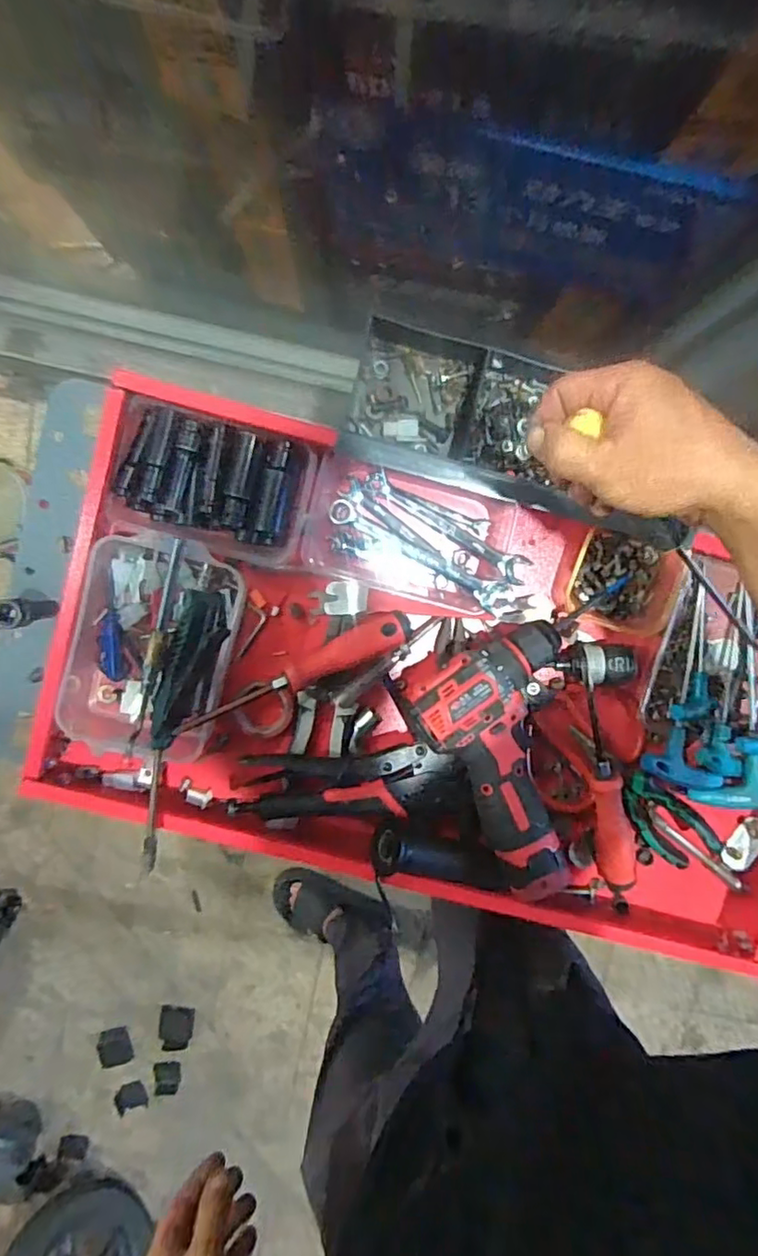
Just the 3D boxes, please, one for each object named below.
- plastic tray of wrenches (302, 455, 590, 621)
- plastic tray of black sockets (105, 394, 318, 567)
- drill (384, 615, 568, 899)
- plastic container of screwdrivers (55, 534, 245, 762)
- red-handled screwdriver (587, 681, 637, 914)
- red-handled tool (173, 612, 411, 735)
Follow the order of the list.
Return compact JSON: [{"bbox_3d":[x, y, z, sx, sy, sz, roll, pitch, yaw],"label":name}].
[{"bbox_3d":[0.056,-0.074,0.540,0.236,0.044,0.108,16,94,-4],"label":"plastic tray of wrenches"},{"bbox_3d":[-0.142,-0.123,0.526,0.162,0.043,0.105,16,94,-4],"label":"plastic tray of black sockets"},{"bbox_3d":[0.121,0.102,0.530,0.135,0.086,0.197,-30,96,1],"label":"drill"},{"bbox_3d":[-0.201,0.022,0.537,0.134,0.059,0.204,14,95,-3],"label":"plastic container of screwdrivers"},{"bbox_3d":[0.208,0.159,0.547,0.031,0.030,0.227,-10,96,-1],"label":"red-handled screwdriver"},{"bbox_3d":[-0.067,0.042,0.520,0.205,0.035,0.029,-27,96,0],"label":"red-handled tool"}]

